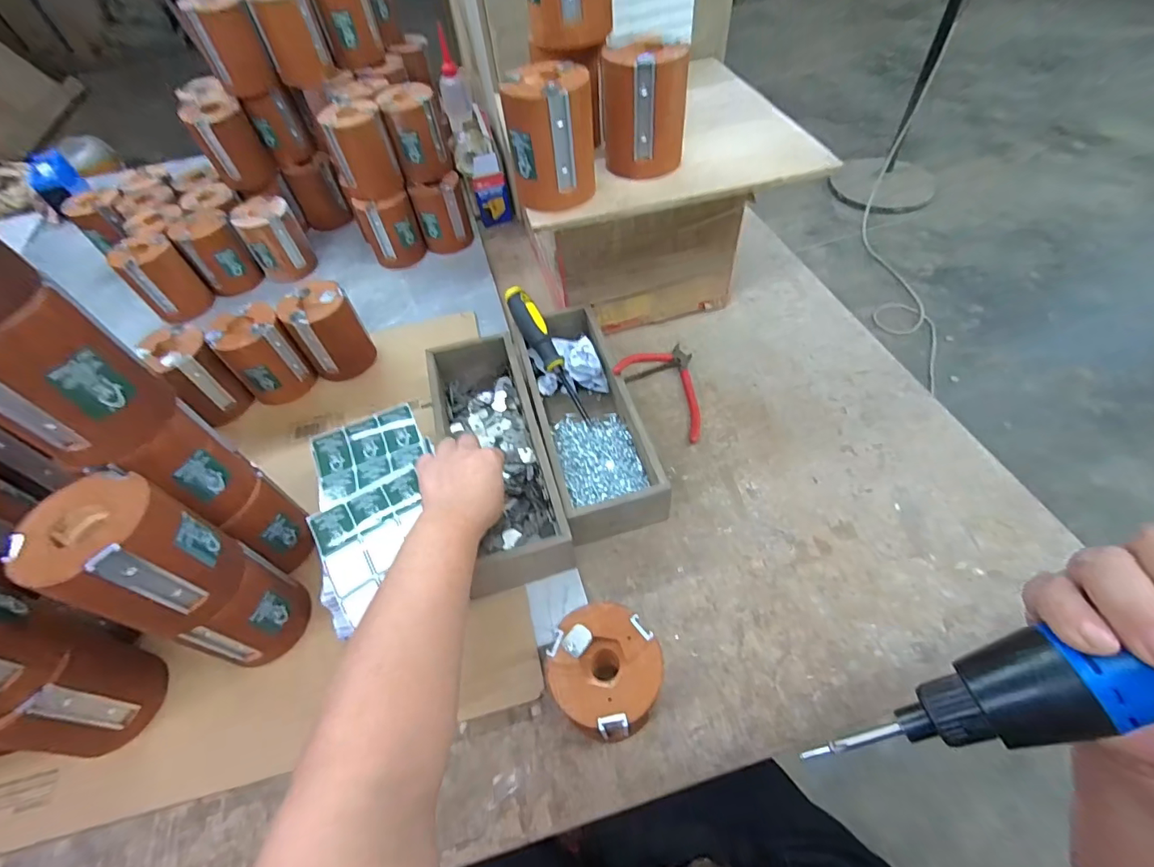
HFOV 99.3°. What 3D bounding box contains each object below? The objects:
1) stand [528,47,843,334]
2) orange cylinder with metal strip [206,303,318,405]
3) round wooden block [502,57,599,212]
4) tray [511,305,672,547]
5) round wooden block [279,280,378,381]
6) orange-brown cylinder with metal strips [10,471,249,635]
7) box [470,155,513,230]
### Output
[{"bbox_3d":[0.093,-0.281,0.636,0.308,0.207,0.286,-12,54,-4],"label":"stand"},{"bbox_3d":[-0.383,-0.095,0.604,0.076,0.106,0.075,-37,59,-20],"label":"orange cylinder with metal strip"},{"bbox_3d":[-0.024,-0.273,0.456,0.081,0.098,0.069,-5,53,2],"label":"round wooden block"},{"bbox_3d":[0.008,-0.018,0.540,0.100,0.064,0.284,-15,54,-6],"label":"tray"},{"bbox_3d":[-0.312,-0.126,0.621,0.079,0.105,0.070,-33,58,-18],"label":"round wooden block"},{"bbox_3d":[-0.293,0.087,0.337,0.062,0.118,0.076,15,56,16],"label":"orange-brown cylinder with metal strips"},{"bbox_3d":[-0.140,-0.397,0.811,0.054,0.110,0.029,-12,53,-4],"label":"box"}]

